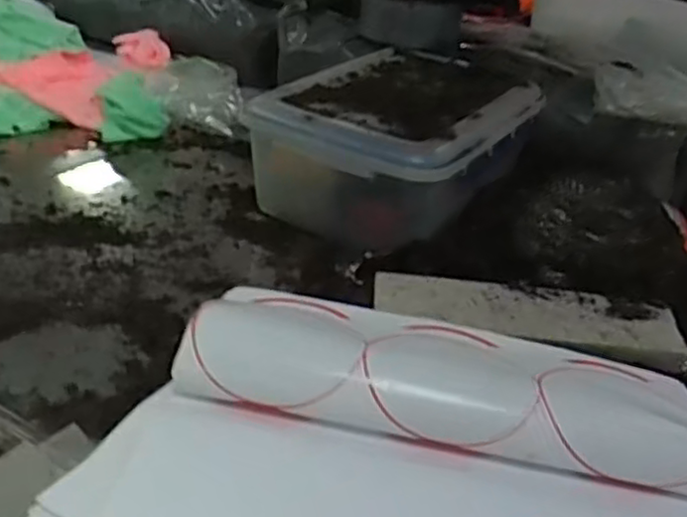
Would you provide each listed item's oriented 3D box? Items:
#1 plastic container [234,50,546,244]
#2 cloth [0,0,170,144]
[{"bbox_3d":[0.085,-0.184,1.051,0.296,0.140,0.446,21,35,22],"label":"plastic container"},{"bbox_3d":[-0.551,-0.354,1.246,0.461,0.134,0.416,-2,33,-13],"label":"cloth"}]

